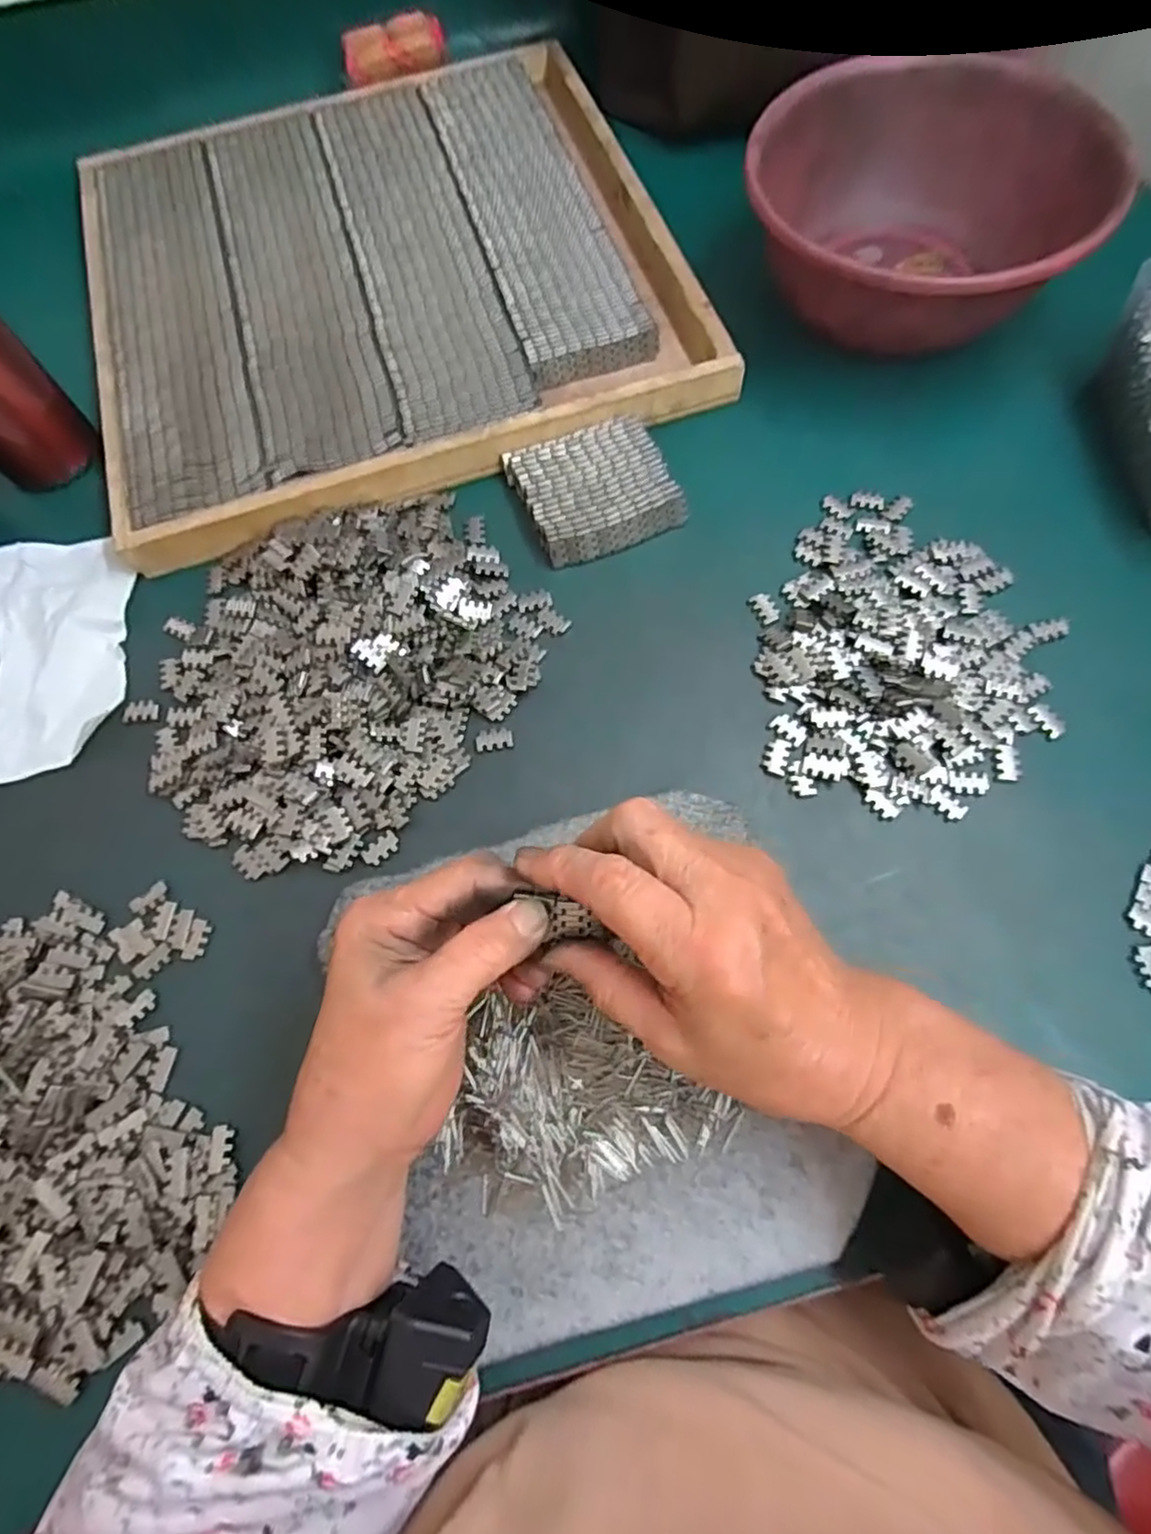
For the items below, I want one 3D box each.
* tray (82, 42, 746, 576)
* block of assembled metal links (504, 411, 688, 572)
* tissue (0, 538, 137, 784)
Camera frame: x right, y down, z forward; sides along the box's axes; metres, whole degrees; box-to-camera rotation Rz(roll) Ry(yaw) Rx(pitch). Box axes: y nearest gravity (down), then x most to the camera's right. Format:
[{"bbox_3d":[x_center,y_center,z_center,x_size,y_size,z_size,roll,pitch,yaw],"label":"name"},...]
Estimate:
[{"bbox_3d":[-0.141,-0.353,0.491,0.390,0.025,0.383,-19,71,-5],"label":"tray"},{"bbox_3d":[0.012,-0.172,0.425,0.088,0.016,0.082,-21,71,-6],"label":"block of assembled metal links"},{"bbox_3d":[-0.315,-0.071,0.404,0.099,0.023,0.153,-12,71,-2],"label":"tissue"}]

